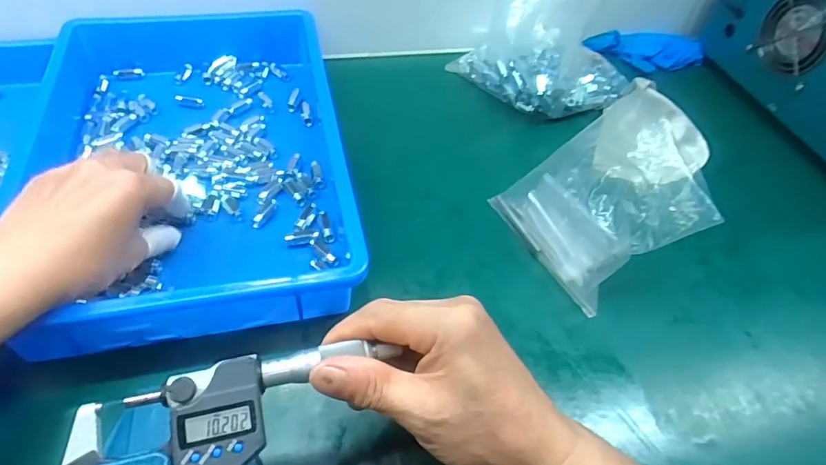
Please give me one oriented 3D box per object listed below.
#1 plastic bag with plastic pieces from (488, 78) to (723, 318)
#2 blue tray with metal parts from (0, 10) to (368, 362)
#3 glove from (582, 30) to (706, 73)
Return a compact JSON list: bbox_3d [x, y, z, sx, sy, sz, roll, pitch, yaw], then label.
[{"bbox_3d":[0.155,-0.030,0.419,0.032,0.157,0.127,5,47,-47],"label":"plastic bag with plastic pieces"},{"bbox_3d":[-0.194,-0.078,0.461,0.250,0.057,0.365,-7,52,-11],"label":"blue tray with metal parts"},{"bbox_3d":[0.299,-0.232,0.667,0.149,0.026,0.049,5,49,-1],"label":"glove"}]

